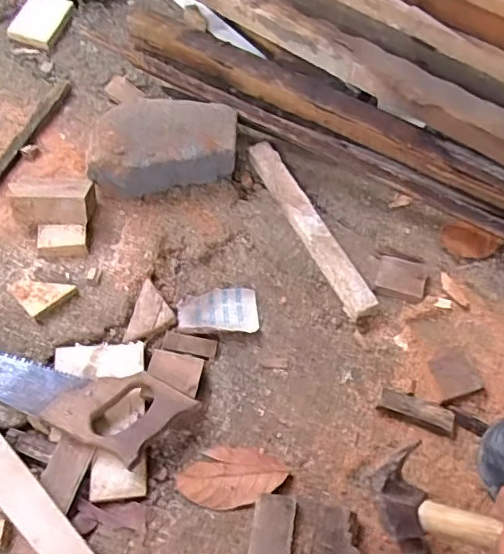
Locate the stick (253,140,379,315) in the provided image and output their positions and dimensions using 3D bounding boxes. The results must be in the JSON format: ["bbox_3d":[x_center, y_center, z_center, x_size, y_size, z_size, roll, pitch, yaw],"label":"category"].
[{"bbox_3d":[0.074,-0.071,0.757,0.034,0.038,0.292,-20,61,-16],"label":"stick"}]

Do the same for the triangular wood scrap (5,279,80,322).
[{"bbox_3d":[-0.258,0.013,0.694,0.059,0.020,0.064,-39,67,-24],"label":"triangular wood scrap"}]

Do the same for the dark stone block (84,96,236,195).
[{"bbox_3d":[-0.122,-0.182,0.795,0.207,0.078,0.126,-9,58,-9],"label":"dark stone block"}]

